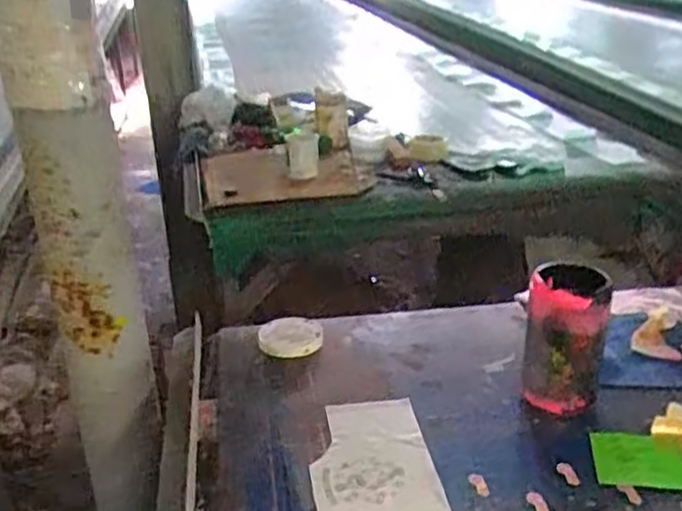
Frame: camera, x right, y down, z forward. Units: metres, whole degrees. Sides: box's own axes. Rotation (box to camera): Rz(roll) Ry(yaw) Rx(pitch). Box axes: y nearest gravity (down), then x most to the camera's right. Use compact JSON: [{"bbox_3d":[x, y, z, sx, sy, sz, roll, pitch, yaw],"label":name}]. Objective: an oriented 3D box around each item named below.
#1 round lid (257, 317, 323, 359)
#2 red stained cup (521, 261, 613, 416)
[{"bbox_3d":[-0.075,0.118,1.054,0.090,0.018,0.097,0,22,0],"label":"round lid"},{"bbox_3d":[0.274,0.099,0.889,0.090,0.186,0.090,4,25,15],"label":"red stained cup"}]

